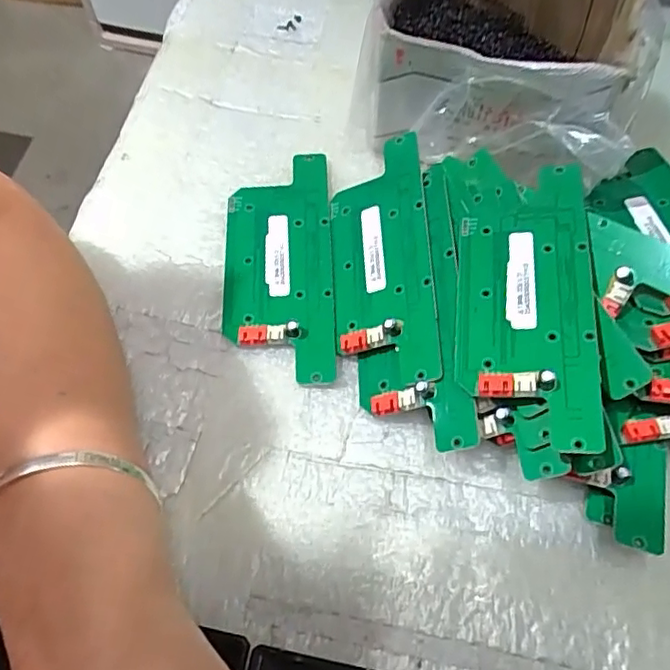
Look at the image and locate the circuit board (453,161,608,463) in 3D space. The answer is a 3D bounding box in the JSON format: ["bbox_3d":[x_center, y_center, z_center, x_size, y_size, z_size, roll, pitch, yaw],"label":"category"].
[{"bbox_3d":[0.080,-0.021,0.258,0.054,0.009,0.142,-1,60,16],"label":"circuit board"}]

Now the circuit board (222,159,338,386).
[{"bbox_3d":[-0.029,-0.040,0.305,0.053,0.011,0.133,-1,64,-2],"label":"circuit board"}]

